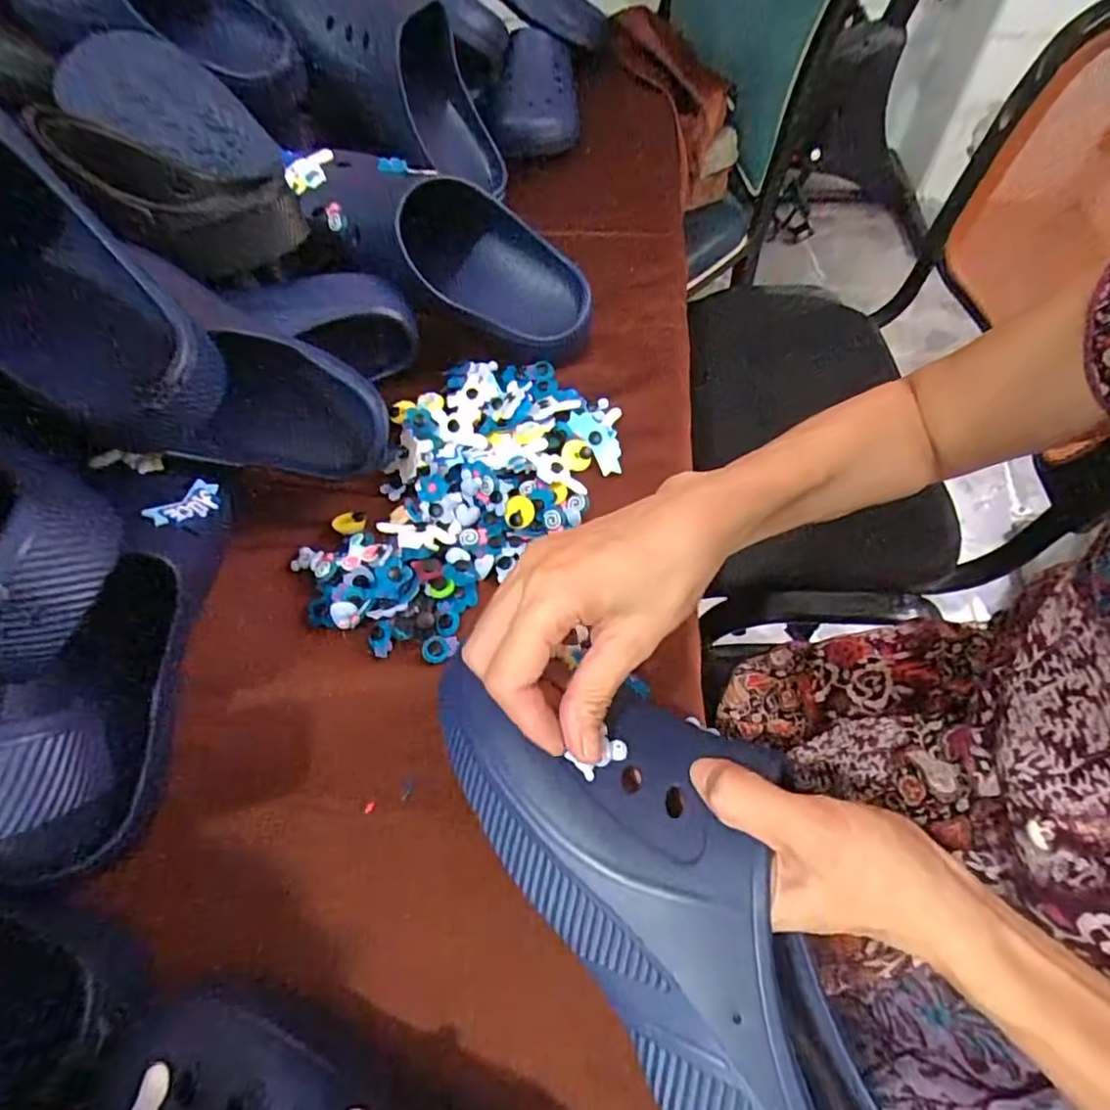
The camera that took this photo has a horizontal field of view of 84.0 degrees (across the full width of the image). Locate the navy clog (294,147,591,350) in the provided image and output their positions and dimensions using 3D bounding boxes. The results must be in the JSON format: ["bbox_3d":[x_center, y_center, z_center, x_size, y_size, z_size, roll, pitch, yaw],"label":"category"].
[{"bbox_3d":[-0.092,-0.267,0.512,0.271,0.079,0.115,25,60,-8],"label":"navy clog"}]

